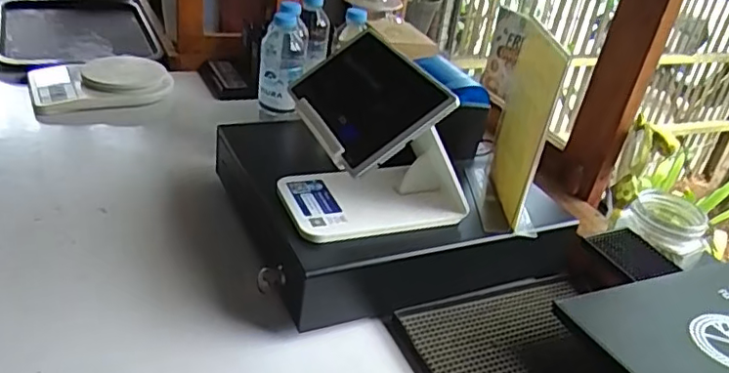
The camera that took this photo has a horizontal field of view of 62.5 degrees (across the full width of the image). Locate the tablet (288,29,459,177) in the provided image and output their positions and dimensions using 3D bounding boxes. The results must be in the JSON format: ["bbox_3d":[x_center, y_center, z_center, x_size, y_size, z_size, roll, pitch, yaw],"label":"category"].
[{"bbox_3d":[-0.002,-0.095,0.638,0.126,0.019,0.211,-34,39,-1],"label":"tablet"}]

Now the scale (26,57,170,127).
[{"bbox_3d":[-0.463,-0.181,1.069,0.229,0.042,0.199,-11,35,-27],"label":"scale"}]

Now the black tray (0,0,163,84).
[{"bbox_3d":[-0.619,-0.335,1.290,0.298,0.032,0.460,-8,34,-24],"label":"black tray"}]

